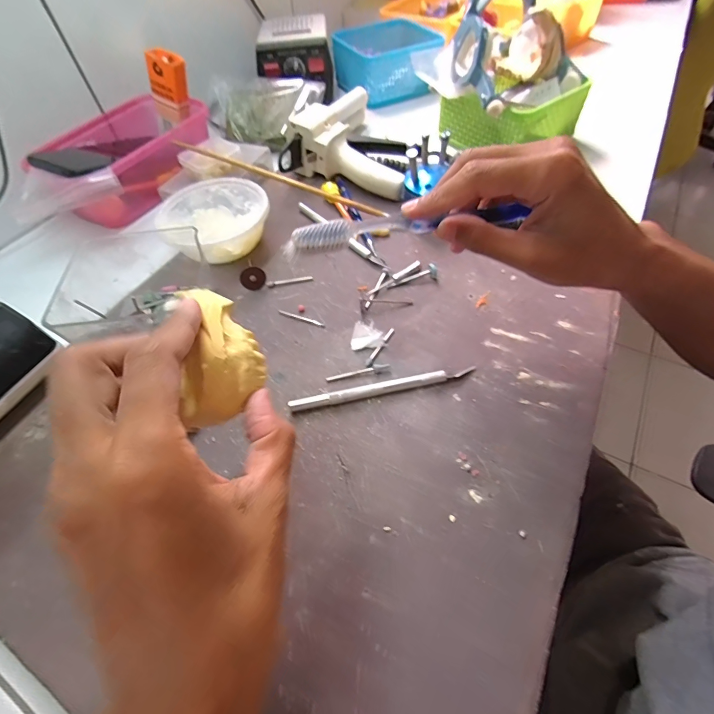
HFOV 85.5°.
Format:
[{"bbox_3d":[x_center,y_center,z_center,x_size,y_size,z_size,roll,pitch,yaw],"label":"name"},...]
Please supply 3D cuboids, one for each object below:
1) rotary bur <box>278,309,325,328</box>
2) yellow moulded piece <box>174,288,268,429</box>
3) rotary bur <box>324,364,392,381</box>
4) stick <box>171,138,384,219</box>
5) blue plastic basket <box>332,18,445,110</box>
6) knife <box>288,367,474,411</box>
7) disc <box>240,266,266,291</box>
[{"bbox_3d":[-0.048,-0.034,0.331,0.045,0.004,0.005,19,59,16],"label":"rotary bur"},{"bbox_3d":[-0.067,-0.001,0.185,0.035,0.030,0.061,-9,92,-37],"label":"yellow moulded piece"},{"bbox_3d":[0.001,0.011,0.295,0.049,0.004,0.006,-9,55,-2],"label":"rotary bur"},{"bbox_3d":[-0.078,-0.185,0.403,0.230,0.011,0.008,20,58,2],"label":"stick"},{"bbox_3d":[0.049,-0.443,0.577,0.134,0.059,0.124,-24,57,-13],"label":"blue plastic basket"},{"bbox_3d":[0.019,0.023,0.282,0.136,0.010,0.008,-12,55,-4],"label":"knife"},{"bbox_3d":[-0.094,-0.071,0.350,0.021,0.021,0.004,-46,24,3],"label":"disc"}]

